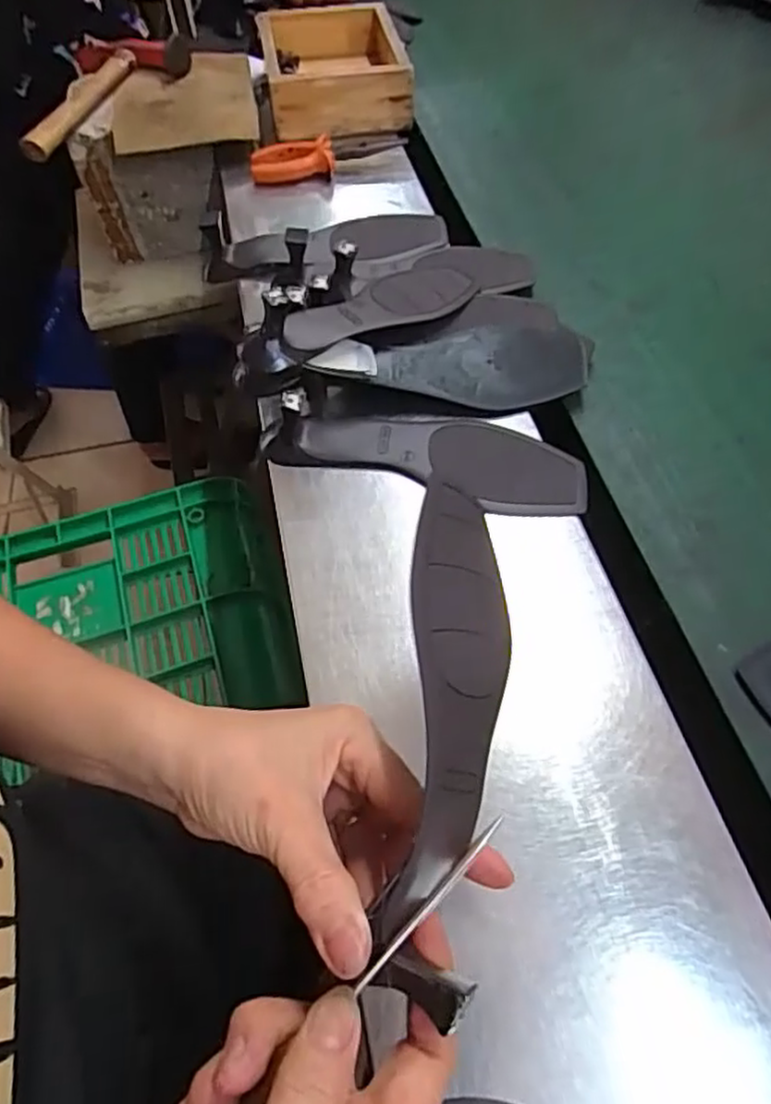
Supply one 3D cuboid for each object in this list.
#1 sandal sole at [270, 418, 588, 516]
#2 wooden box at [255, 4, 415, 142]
[{"bbox_3d":[0.033,-0.073,0.483,0.213,0.023,0.071,11,58,12],"label":"sandal sole"},{"bbox_3d":[-0.056,-0.531,0.768,0.150,0.065,0.194,-10,56,-2],"label":"wooden box"}]

